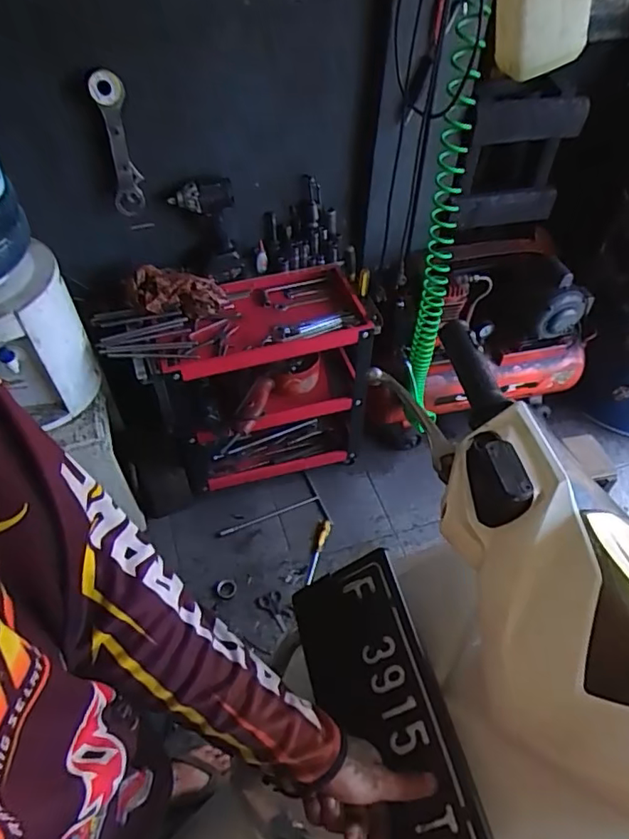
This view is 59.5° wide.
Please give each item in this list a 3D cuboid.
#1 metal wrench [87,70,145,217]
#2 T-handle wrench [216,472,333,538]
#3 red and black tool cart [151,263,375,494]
[{"bbox_3d":[-0.393,-0.546,1.110,0.067,0.274,0.031,-20,54,-16],"label":"metal wrench"},{"bbox_3d":[-0.129,0.274,1.580,0.310,0.016,0.187,-18,54,-16],"label":"T-handle wrench"},{"bbox_3d":[-0.152,-0.081,1.485,0.544,0.494,0.290,-18,54,-15],"label":"red and black tool cart"}]

